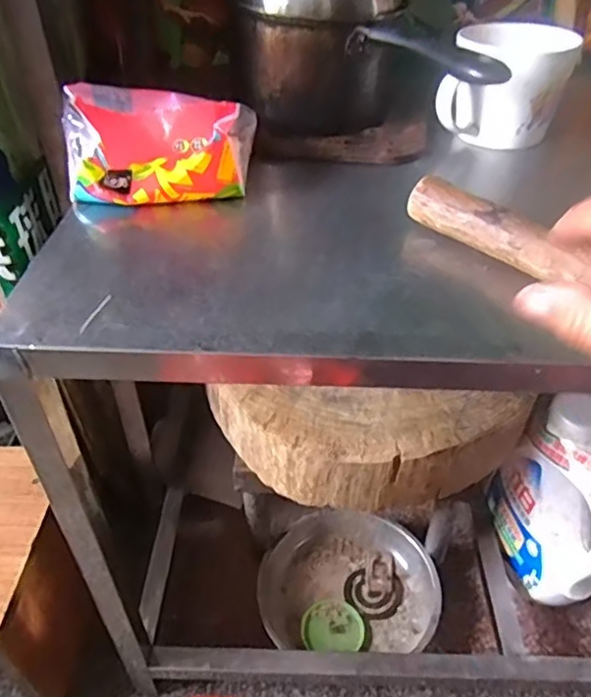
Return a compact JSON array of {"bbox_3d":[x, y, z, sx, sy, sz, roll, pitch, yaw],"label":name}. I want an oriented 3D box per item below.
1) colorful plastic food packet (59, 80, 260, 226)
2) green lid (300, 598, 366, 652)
[{"bbox_3d":[-0.102,-0.152,0.450,0.142,0.051,0.099,-1,71,-9],"label":"colorful plastic food packet"},{"bbox_3d":[0.043,0.321,0.688,0.071,0.007,0.060,-4,41,-6],"label":"green lid"}]

